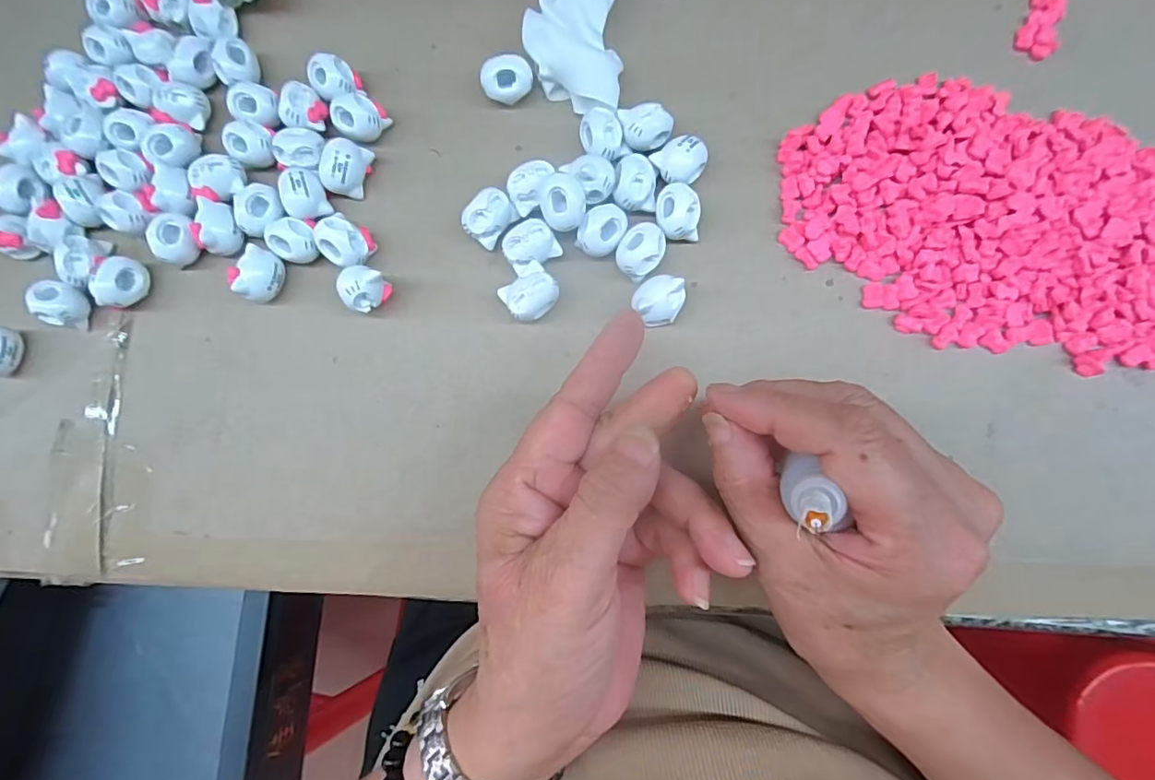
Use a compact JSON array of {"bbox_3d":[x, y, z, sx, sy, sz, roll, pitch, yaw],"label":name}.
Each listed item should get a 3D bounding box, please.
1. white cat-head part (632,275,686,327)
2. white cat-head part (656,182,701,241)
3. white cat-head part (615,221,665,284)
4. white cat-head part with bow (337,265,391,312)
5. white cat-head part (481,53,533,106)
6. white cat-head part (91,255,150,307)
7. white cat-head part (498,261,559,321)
[{"bbox_3d":[0.038,-0.041,0.256,0.022,0.020,0.023,0,83,4],"label":"white cat-head part"},{"bbox_3d":[0.048,-0.084,0.259,0.020,0.020,0.024,-5,83,3],"label":"white cat-head part"},{"bbox_3d":[0.030,-0.066,0.260,0.021,0.019,0.026,44,88,7],"label":"white cat-head part"},{"bbox_3d":[-0.102,-0.047,0.261,0.015,0.028,0.020,26,86,6],"label":"white cat-head part with bow"},{"bbox_3d":[-0.035,-0.159,0.275,0.025,0.015,0.021,-5,83,3],"label":"white cat-head part"},{"bbox_3d":[-0.230,-0.054,0.272,0.017,0.020,0.026,20,85,6],"label":"white cat-head part"},{"bbox_3d":[-0.023,-0.046,0.262,0.025,0.020,0.022,-42,82,-2],"label":"white cat-head part"}]

